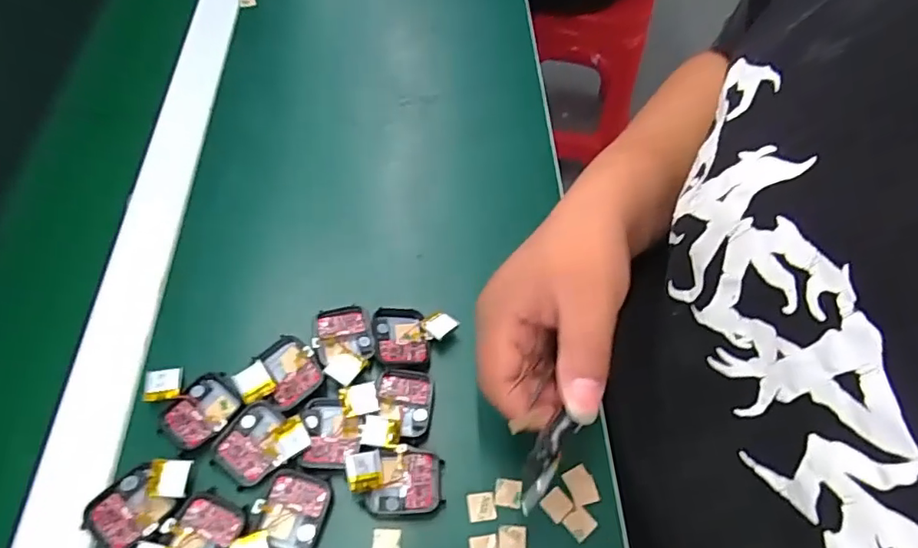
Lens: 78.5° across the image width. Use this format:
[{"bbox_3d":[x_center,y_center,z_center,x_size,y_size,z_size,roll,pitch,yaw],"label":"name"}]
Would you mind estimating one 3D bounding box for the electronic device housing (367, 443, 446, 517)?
[{"bbox_3d":[-0.032,0.122,0.332,0.044,0.013,0.037,-2,58,-5],"label":"electronic device housing"}]

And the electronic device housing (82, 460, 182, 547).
[{"bbox_3d":[-0.181,0.130,0.310,0.037,0.007,0.042,39,64,19],"label":"electronic device housing"}]

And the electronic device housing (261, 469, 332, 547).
[{"bbox_3d":[-0.093,0.135,0.316,0.034,0.006,0.045,10,58,3],"label":"electronic device housing"}]

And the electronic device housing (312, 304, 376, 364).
[{"bbox_3d":[-0.077,0.039,0.375,0.037,0.010,0.040,-10,59,-10],"label":"electronic device housing"}]

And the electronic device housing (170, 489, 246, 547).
[{"bbox_3d":[-0.140,0.145,0.305,0.033,0.006,0.047,16,58,7],"label":"electronic device housing"}]

